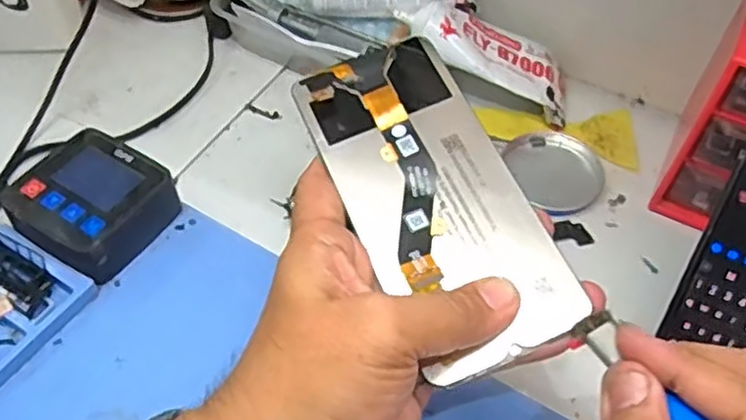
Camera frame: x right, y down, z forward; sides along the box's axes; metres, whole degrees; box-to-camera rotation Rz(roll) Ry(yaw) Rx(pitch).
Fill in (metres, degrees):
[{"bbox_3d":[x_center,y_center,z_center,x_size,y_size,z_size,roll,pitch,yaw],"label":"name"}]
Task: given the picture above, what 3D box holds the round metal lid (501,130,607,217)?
[{"bbox_3d":[0.117,-0.026,0.441,0.056,0.008,0.065,-15,53,-15],"label":"round metal lid"}]

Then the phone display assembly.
[{"bbox_3d":[0.023,-0.009,0.295,0.069,0.005,0.154,-23,63,-8],"label":"phone display assembly"}]

